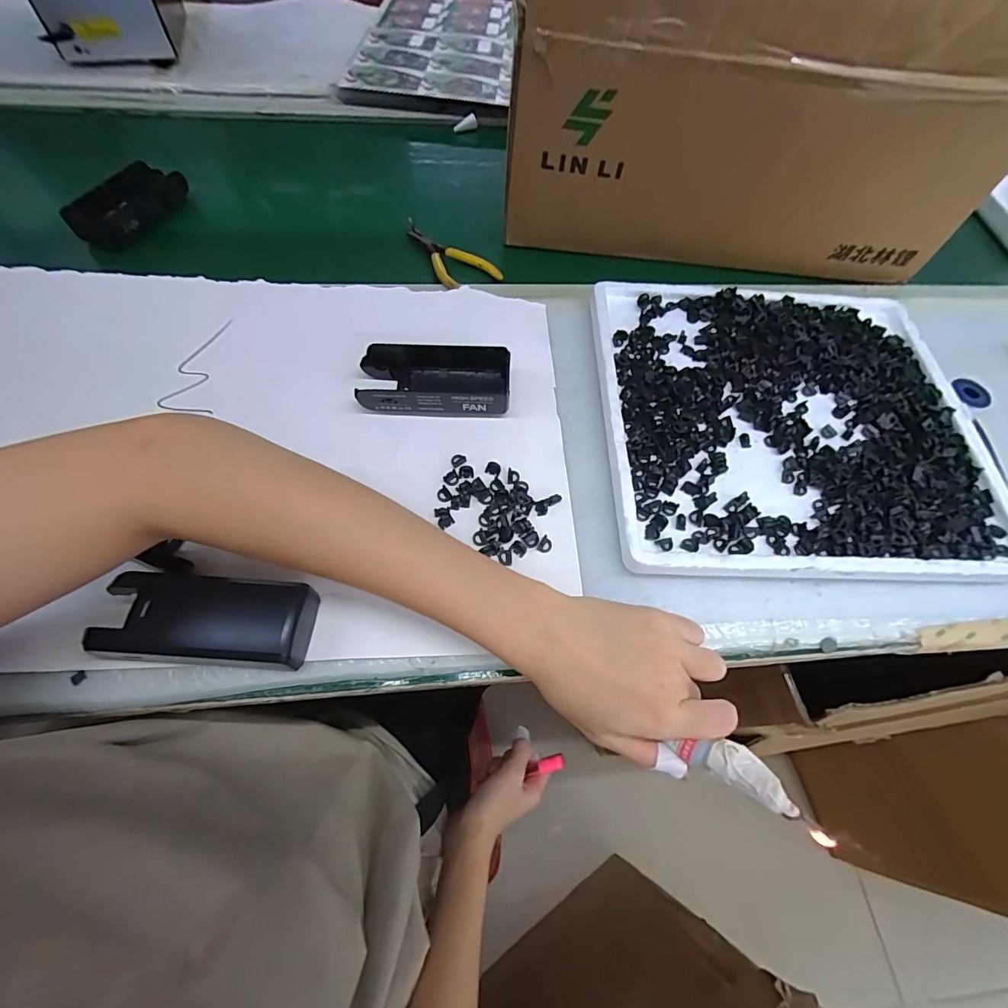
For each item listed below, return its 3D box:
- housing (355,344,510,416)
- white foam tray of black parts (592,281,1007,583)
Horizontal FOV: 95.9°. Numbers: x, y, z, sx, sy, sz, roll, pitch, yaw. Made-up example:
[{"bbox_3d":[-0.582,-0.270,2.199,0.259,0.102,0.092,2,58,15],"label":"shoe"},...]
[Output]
[{"bbox_3d":[-0.050,-0.090,0.332,0.106,0.027,0.044,3,62,-3],"label":"housing"},{"bbox_3d":[0.210,-0.066,0.345,0.273,0.030,0.251,1,62,-3],"label":"white foam tray of black parts"}]

